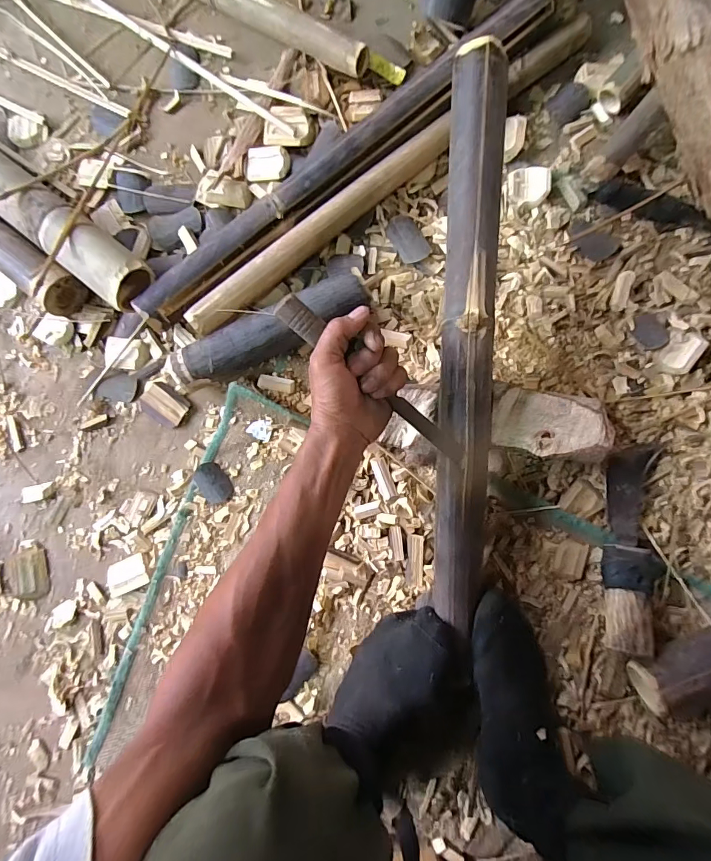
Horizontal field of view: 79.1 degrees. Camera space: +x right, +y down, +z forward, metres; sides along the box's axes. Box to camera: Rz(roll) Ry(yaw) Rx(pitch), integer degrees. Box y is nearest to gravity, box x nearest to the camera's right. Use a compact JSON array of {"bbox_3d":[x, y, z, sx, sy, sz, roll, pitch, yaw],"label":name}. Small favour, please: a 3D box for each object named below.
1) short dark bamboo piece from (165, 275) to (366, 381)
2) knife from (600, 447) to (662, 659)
[{"bbox_3d":[-0.107,-0.124,0.550,0.258,0.056,0.050,-22,82,2],"label":"short dark bamboo piece"},{"bbox_3d":[0.316,0.129,0.491,0.055,0.029,0.229,10,72,6],"label":"knife"}]

